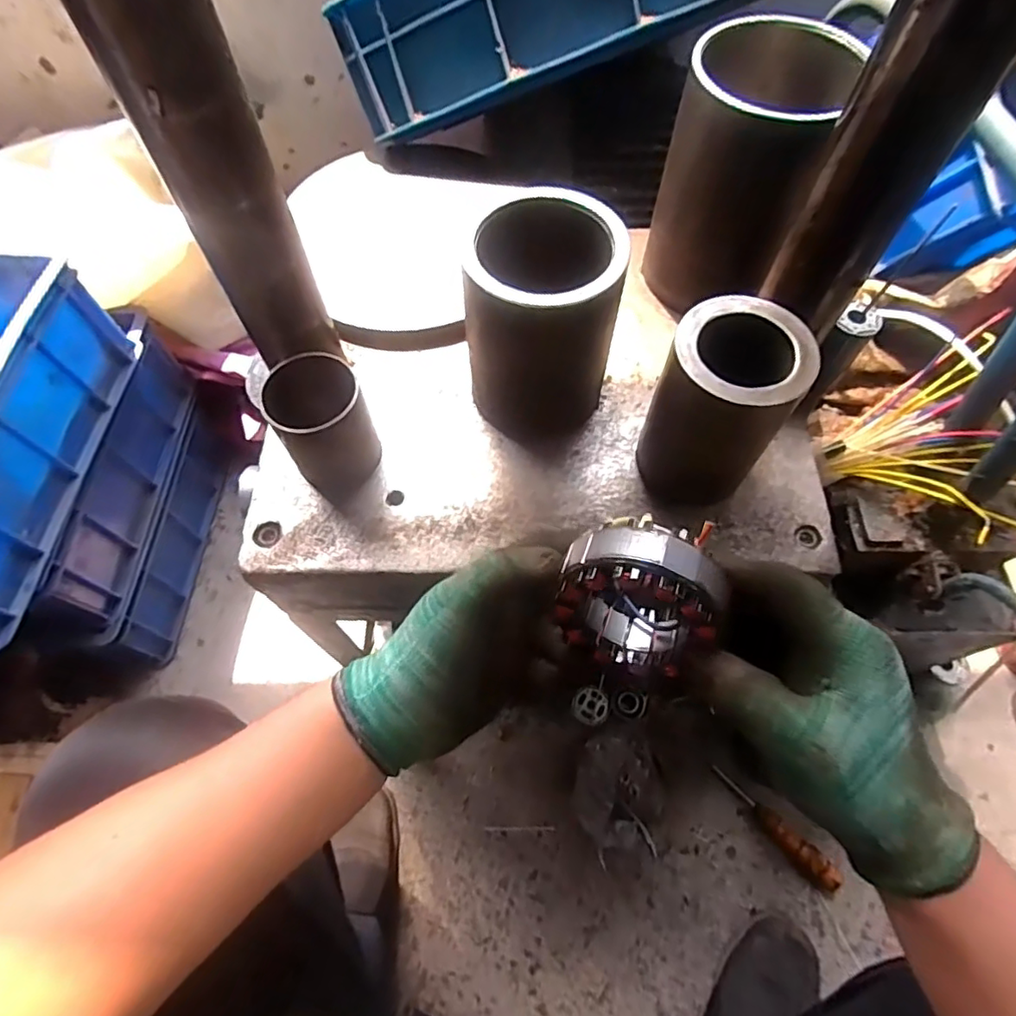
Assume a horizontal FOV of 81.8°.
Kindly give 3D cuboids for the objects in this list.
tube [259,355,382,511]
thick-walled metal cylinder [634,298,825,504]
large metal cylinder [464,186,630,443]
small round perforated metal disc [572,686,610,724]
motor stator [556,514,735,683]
[{"bbox_3d":[-0.141,-0.061,0.446,0.064,0.099,0.068,29,67,14],"label":"tube"},{"bbox_3d":[0.147,-0.068,0.421,0.086,0.128,0.089,0,63,0],"label":"thick-walled metal cylinder"},{"bbox_3d":[0.026,-0.135,0.445,0.100,0.141,0.084,15,65,8],"label":"large metal cylinder"},{"bbox_3d":[0.115,0.276,0.820,0.048,0.012,0.047,0,63,0],"label":"small round perforated metal disc"},{"bbox_3d":[0.065,0.047,0.303,0.072,0.085,0.052,15,64,7],"label":"motor stator"}]

